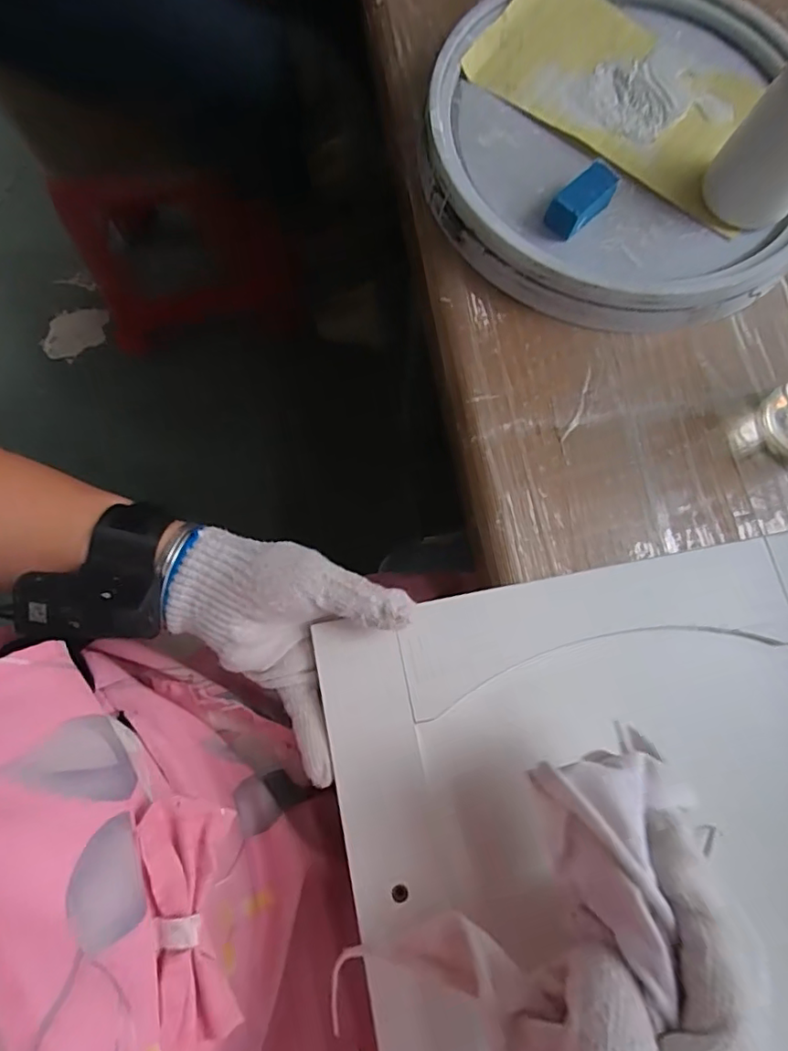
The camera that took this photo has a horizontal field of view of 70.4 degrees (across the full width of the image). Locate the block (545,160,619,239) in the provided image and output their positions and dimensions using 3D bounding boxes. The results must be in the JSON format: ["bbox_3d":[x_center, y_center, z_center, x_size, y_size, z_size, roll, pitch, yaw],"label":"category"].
[{"bbox_3d":[0.127,-0.219,0.381,0.046,0.029,0.022,-41,81,-9],"label":"block"}]

